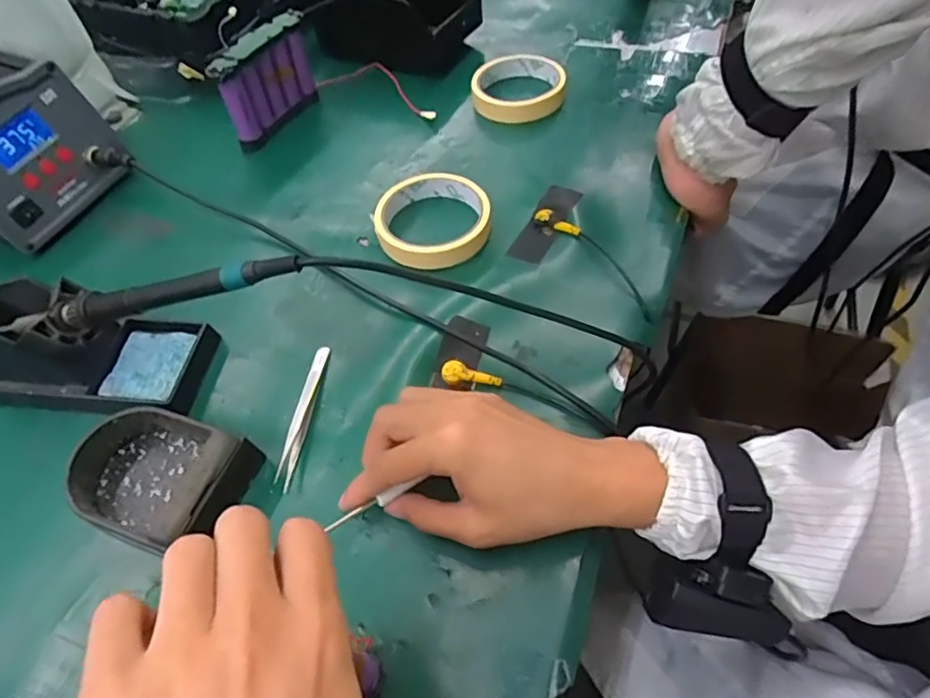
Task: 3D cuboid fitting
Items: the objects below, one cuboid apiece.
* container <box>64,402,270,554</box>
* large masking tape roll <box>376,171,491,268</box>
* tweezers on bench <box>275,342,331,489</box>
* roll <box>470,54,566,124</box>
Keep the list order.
[{"bbox_3d":[-0.190,0.076,0.358,0.101,0.037,0.074,15,58,16],"label":"container"},{"bbox_3d":[-0.025,-0.102,0.466,0.087,0.025,0.085,-3,54,4],"label":"large masking tape roll"},{"bbox_3d":[-0.108,0.041,0.392,0.012,0.005,0.104,4,55,8],"label":"tweezers on bench"},{"bbox_3d":[0.051,-0.256,0.579,0.088,0.020,0.086,-3,54,4],"label":"roll"}]

